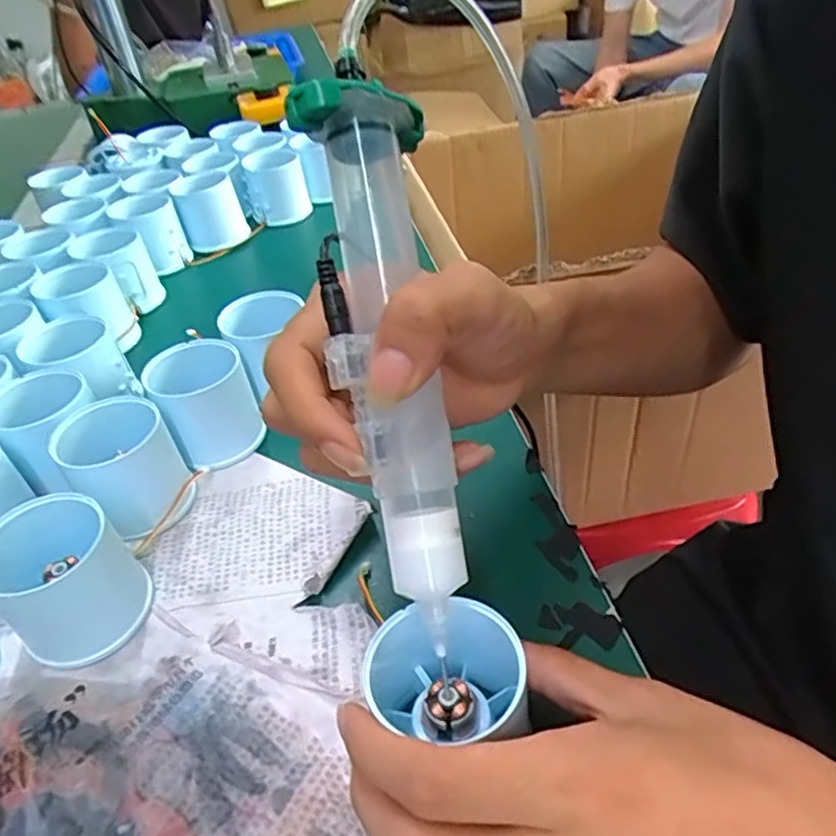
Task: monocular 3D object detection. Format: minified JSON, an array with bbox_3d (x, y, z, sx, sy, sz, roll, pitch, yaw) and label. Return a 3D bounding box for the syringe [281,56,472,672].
[{"bbox_3d":[-0.007,-0.018,0.216,0.041,0.037,0.182,-9,85,-8],"label":"syringe"}]

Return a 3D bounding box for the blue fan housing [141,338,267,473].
[{"bbox_3d":[-0.115,-0.011,0.358,0.054,0.056,0.052,-24,44,-22],"label":"blue fan housing"}]

